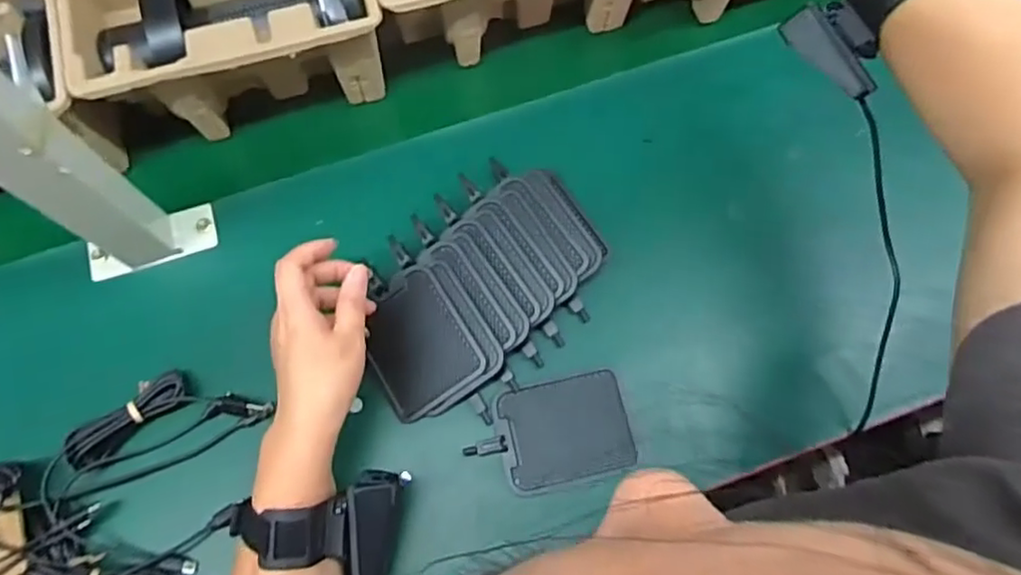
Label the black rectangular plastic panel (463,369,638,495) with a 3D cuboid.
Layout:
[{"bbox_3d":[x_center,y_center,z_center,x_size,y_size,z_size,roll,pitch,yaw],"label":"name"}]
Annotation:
[{"bbox_3d":[0.031,0.106,0.477,0.113,0.012,0.073,-15,72,-3],"label":"black rectangular plastic panel"}]

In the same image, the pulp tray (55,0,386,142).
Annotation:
[{"bbox_3d":[-0.221,-0.215,0.532,0.223,0.102,0.146,-16,72,-3],"label":"pulp tray"}]

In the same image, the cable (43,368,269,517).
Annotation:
[{"bbox_3d":[-0.259,0.101,0.474,0.153,0.029,0.061,-27,73,-7],"label":"cable"}]

